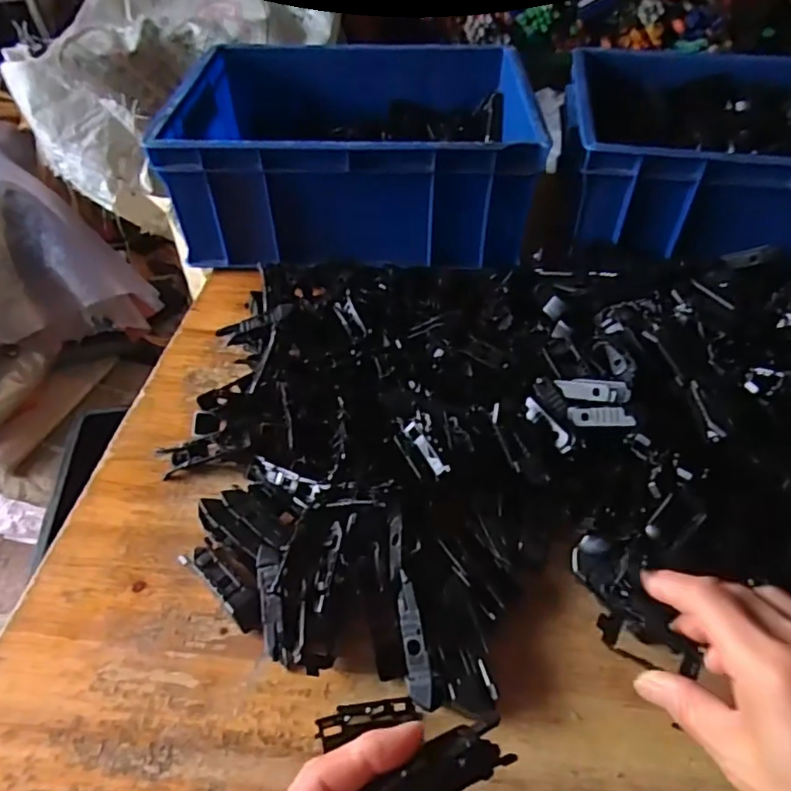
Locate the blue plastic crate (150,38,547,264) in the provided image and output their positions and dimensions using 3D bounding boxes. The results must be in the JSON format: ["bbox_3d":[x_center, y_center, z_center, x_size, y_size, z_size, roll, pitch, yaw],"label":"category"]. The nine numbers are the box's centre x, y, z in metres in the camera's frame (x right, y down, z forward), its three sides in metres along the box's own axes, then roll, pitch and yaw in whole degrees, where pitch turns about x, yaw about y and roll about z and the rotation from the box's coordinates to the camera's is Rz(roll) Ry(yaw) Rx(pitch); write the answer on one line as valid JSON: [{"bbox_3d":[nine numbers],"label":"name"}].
[{"bbox_3d":[-0.039,-0.259,0.610,0.330,0.113,0.269,1,46,2],"label":"blue plastic crate"}]

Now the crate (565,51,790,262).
[{"bbox_3d":[0.339,-0.240,0.577,0.330,0.102,0.271,7,47,7],"label":"crate"}]

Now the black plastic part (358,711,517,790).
[{"bbox_3d":[0.016,0.151,0.235,0.061,0.009,0.022,-24,79,-13],"label":"black plastic part"}]

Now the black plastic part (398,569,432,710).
[{"bbox_3d":[0.009,0.125,0.305,0.012,0.004,0.064,-7,66,-6],"label":"black plastic part"}]

